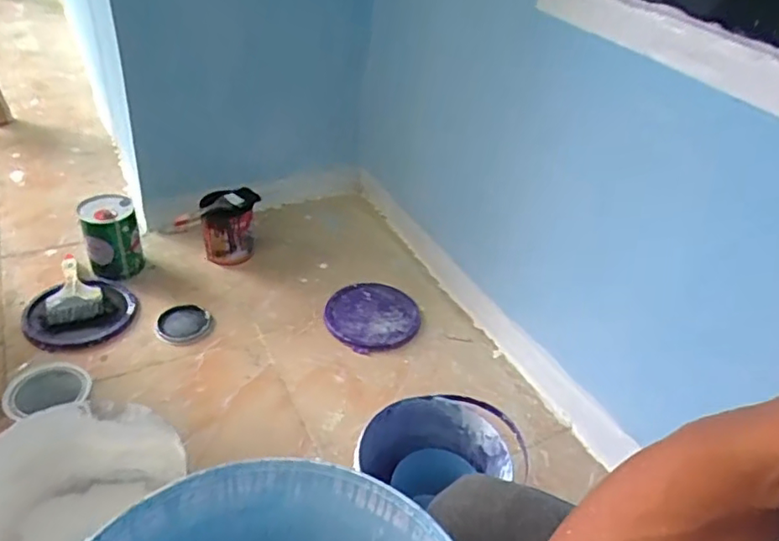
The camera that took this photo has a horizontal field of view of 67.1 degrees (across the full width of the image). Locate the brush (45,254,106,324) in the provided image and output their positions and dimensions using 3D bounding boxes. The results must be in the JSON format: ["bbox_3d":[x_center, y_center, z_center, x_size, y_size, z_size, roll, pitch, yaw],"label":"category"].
[{"bbox_3d":[-0.582,0.033,1.081,0.089,0.025,0.196,-13,42,-24],"label":"brush"}]

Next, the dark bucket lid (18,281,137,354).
[{"bbox_3d":[-0.553,0.075,1.052,0.180,0.028,0.175,5,38,-4],"label":"dark bucket lid"}]

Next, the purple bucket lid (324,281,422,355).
[{"bbox_3d":[-0.033,0.083,1.130,0.180,0.011,0.179,5,38,-4],"label":"purple bucket lid"}]

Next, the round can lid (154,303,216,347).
[{"bbox_3d":[-0.371,0.095,1.062,0.096,0.013,0.090,5,38,-4],"label":"round can lid"}]

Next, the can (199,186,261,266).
[{"bbox_3d":[-0.324,-0.088,1.196,0.107,0.129,0.090,0,39,-10],"label":"can"}]

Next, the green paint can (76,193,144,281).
[{"bbox_3d":[-0.531,-0.064,1.126,0.096,0.130,0.100,-15,44,-27],"label":"green paint can"}]

